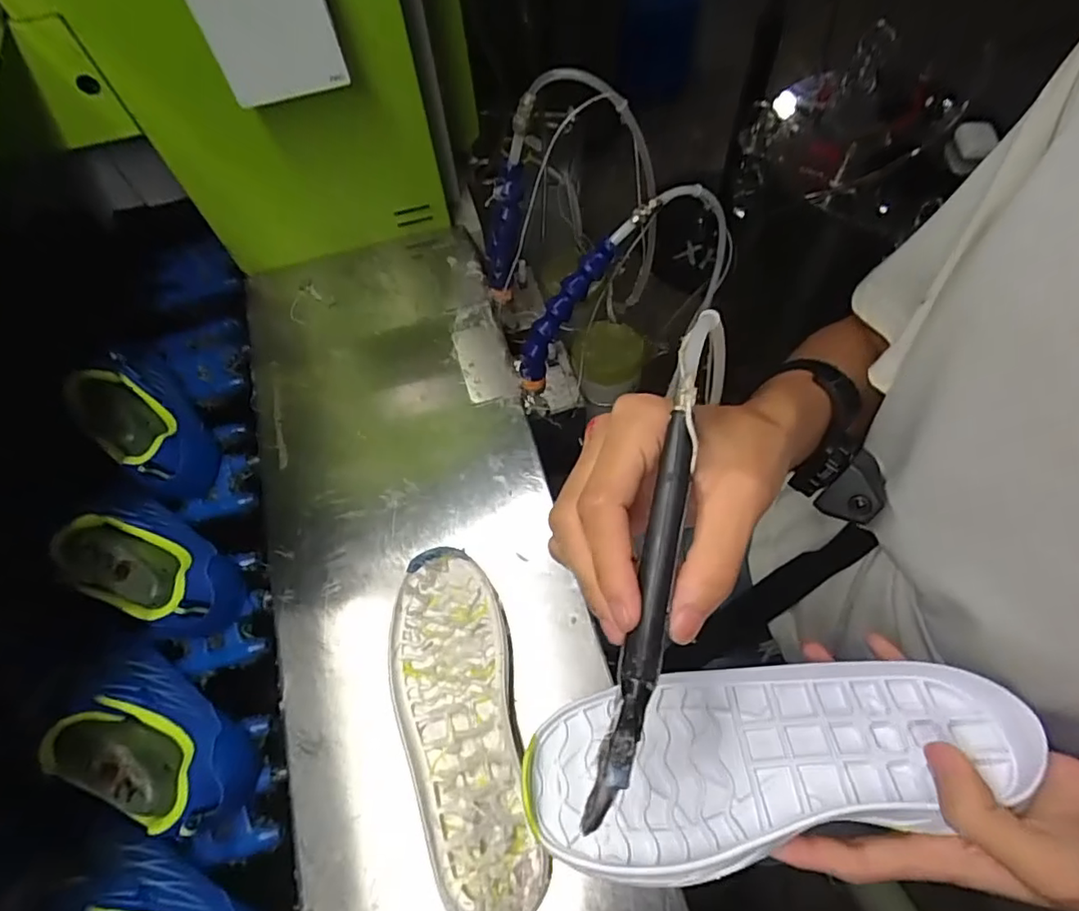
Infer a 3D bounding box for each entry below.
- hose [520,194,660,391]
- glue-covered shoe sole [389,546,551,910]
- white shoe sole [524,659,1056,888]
[{"bbox_3d":[0.029,-0.132,0.496,0.040,0.189,0.019,-2,46,-50],"label":"hose"},{"bbox_3d":[-0.054,0.188,0.418,0.085,0.047,0.233,-14,60,-7],"label":"glue-covered shoe sole"},{"bbox_3d":[0.115,0.147,0.295,0.239,0.034,0.084,-10,59,-4],"label":"white shoe sole"}]

